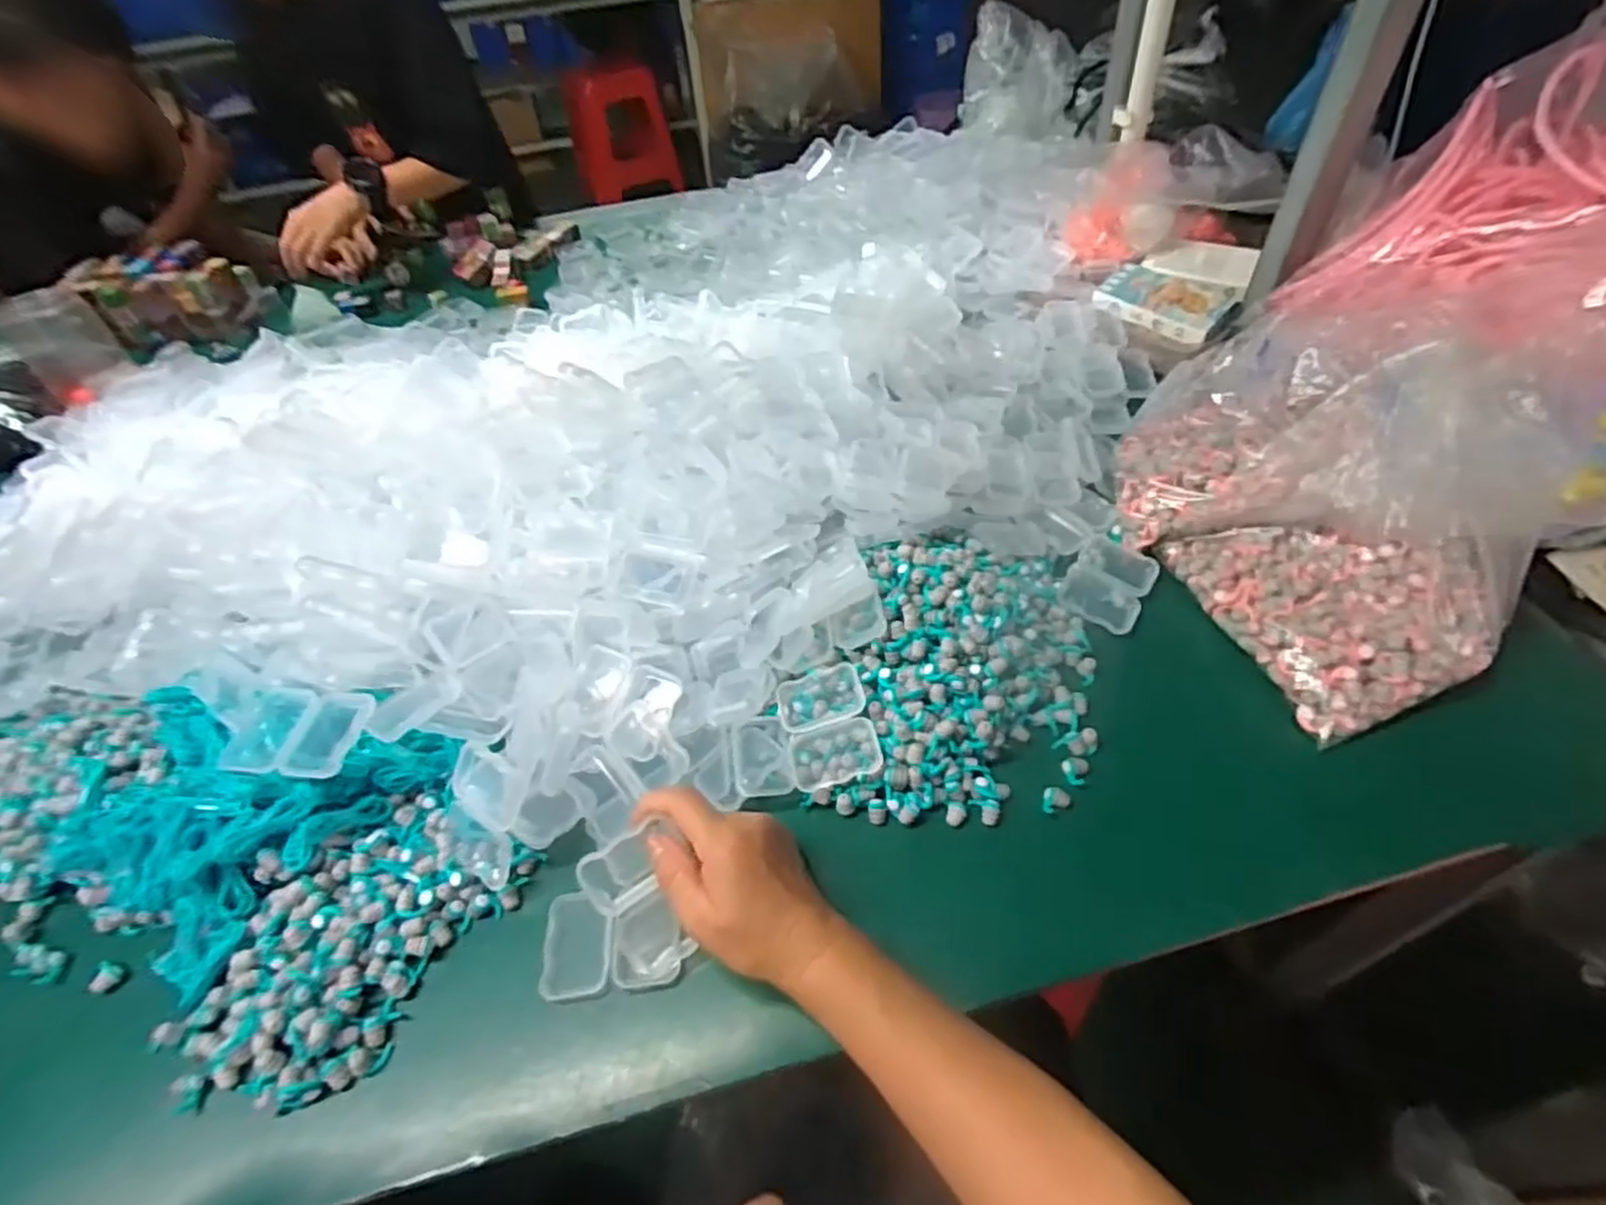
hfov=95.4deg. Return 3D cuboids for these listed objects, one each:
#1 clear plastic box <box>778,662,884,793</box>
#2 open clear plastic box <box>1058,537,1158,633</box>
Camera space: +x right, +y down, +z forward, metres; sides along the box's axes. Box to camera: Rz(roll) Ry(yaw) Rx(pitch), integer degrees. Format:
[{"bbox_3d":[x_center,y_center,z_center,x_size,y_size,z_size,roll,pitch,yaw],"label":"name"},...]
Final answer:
[{"bbox_3d":[0.016,0.080,0.473,0.055,0.029,0.073,-12,49,-5],"label":"clear plastic box"},{"bbox_3d":[0.228,-0.013,0.547,0.057,0.016,0.079,25,55,25],"label":"open clear plastic box"}]

